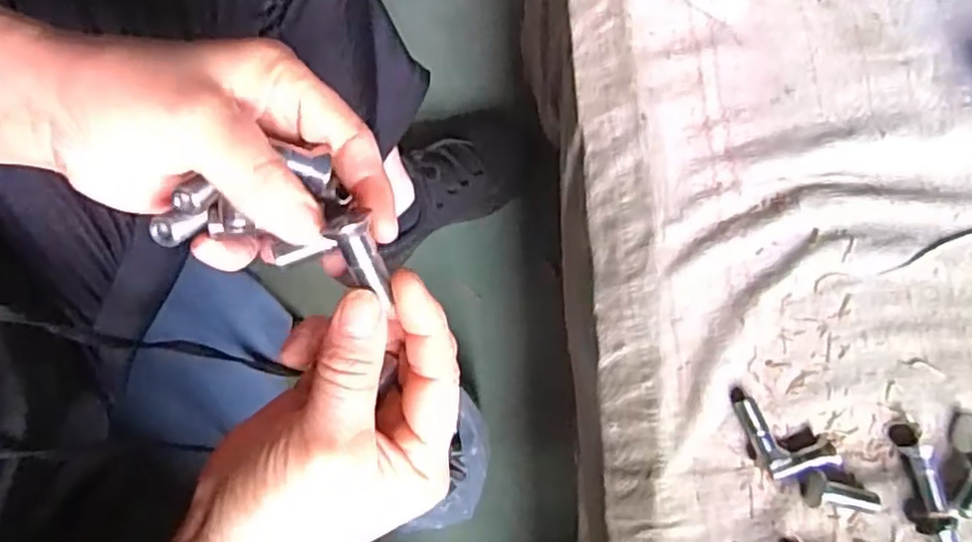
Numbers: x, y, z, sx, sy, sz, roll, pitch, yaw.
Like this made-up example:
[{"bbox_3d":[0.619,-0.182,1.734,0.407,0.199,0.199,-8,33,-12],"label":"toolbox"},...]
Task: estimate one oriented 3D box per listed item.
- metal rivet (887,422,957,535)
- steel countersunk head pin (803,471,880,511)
[{"bbox_3d":[0.232,0.109,0.365,0.016,0.016,0.056,-4,77,-2],"label":"metal rivet"},{"bbox_3d":[0.187,0.119,0.364,0.038,0.016,0.017,12,77,2],"label":"steel countersunk head pin"}]

